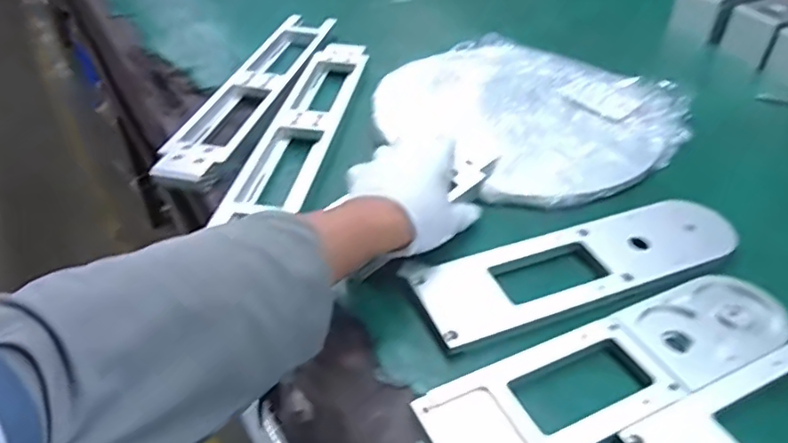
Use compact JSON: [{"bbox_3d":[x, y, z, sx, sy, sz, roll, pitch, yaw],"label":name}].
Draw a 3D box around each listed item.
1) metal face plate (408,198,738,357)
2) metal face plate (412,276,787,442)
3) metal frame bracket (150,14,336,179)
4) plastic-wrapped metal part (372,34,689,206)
[{"bbox_3d":[0.166,0.037,0.509,0.306,0.007,0.090,-17,45,-18],"label":"metal face plate"},{"bbox_3d":[0.168,0.106,0.428,0.306,0.013,0.081,-18,45,-18],"label":"metal face plate"},{"bbox_3d":[-0.174,-0.172,0.742,0.072,0.023,0.408,10,43,11],"label":"metal frame bracket"},{"bbox_3d":[0.152,-0.135,0.709,0.303,0.039,0.327,0,43,0],"label":"plastic-wrapped metal part"}]

